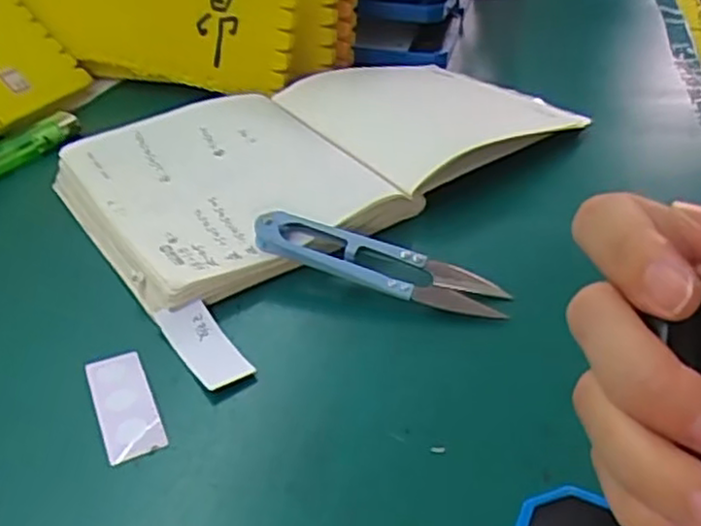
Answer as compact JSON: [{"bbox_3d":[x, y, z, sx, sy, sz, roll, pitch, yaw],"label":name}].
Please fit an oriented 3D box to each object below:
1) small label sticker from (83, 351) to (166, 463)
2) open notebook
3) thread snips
[{"bbox_3d":[-0.076,0.046,0.238,0.018,0.004,0.045,-15,41,-20],"label":"small label sticker"},{"bbox_3d":[-0.011,-0.060,0.356,0.241,0.019,0.124,-25,44,-28],"label":"open notebook"},{"bbox_3d":[0.011,-0.001,0.282,0.100,0.015,0.023,13,40,14],"label":"thread snips"}]

